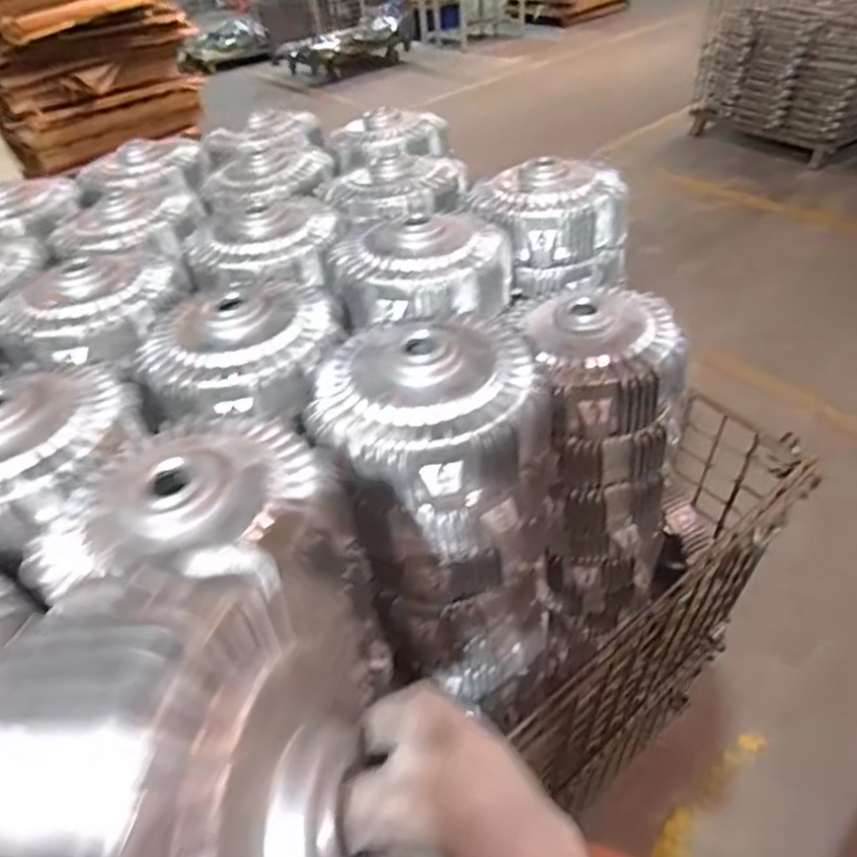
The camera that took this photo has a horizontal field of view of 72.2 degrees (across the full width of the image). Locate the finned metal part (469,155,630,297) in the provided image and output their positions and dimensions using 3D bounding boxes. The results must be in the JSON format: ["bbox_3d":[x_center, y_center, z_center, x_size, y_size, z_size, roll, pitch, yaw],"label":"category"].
[{"bbox_3d":[0.146,-0.248,0.705,0.173,0.111,0.162,-4,43,3],"label":"finned metal part"}]

